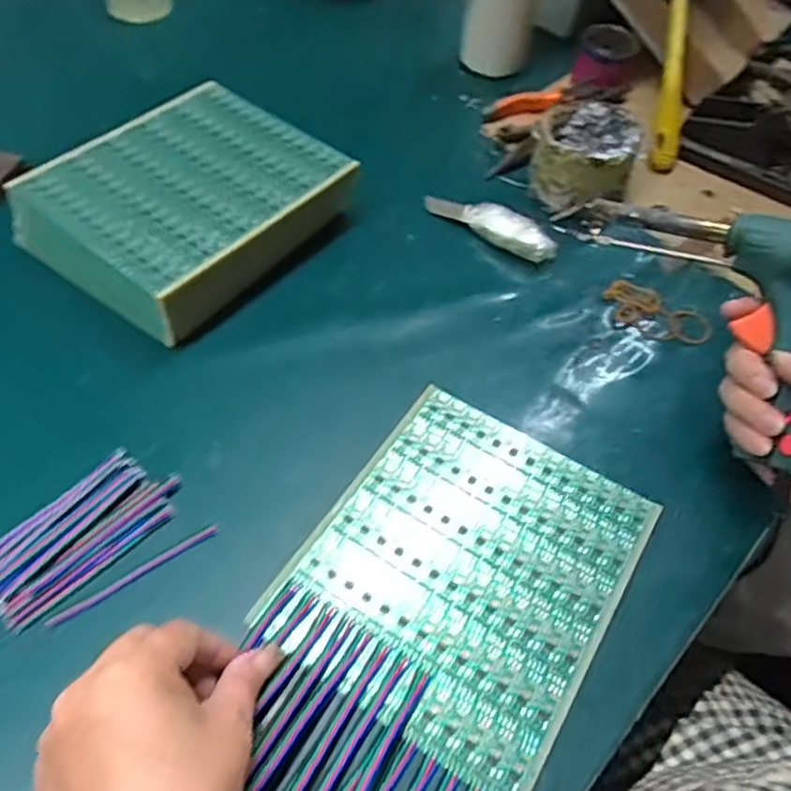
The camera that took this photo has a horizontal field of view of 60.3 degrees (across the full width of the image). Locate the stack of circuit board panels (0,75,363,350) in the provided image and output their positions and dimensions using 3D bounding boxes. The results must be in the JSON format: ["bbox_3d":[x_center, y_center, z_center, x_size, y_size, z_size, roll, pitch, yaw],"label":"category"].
[{"bbox_3d":[-0.155,-0.145,0.520,0.182,0.054,0.199,34,58,19],"label":"stack of circuit board panels"}]

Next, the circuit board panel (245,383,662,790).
[{"bbox_3d":[0.041,0.095,0.393,0.163,0.005,0.192,30,57,16],"label":"circuit board panel"}]

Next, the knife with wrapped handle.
[{"bbox_3d":[0.077,-0.140,0.552,0.115,0.023,0.026,33,58,18],"label":"knife with wrapped handle"}]

